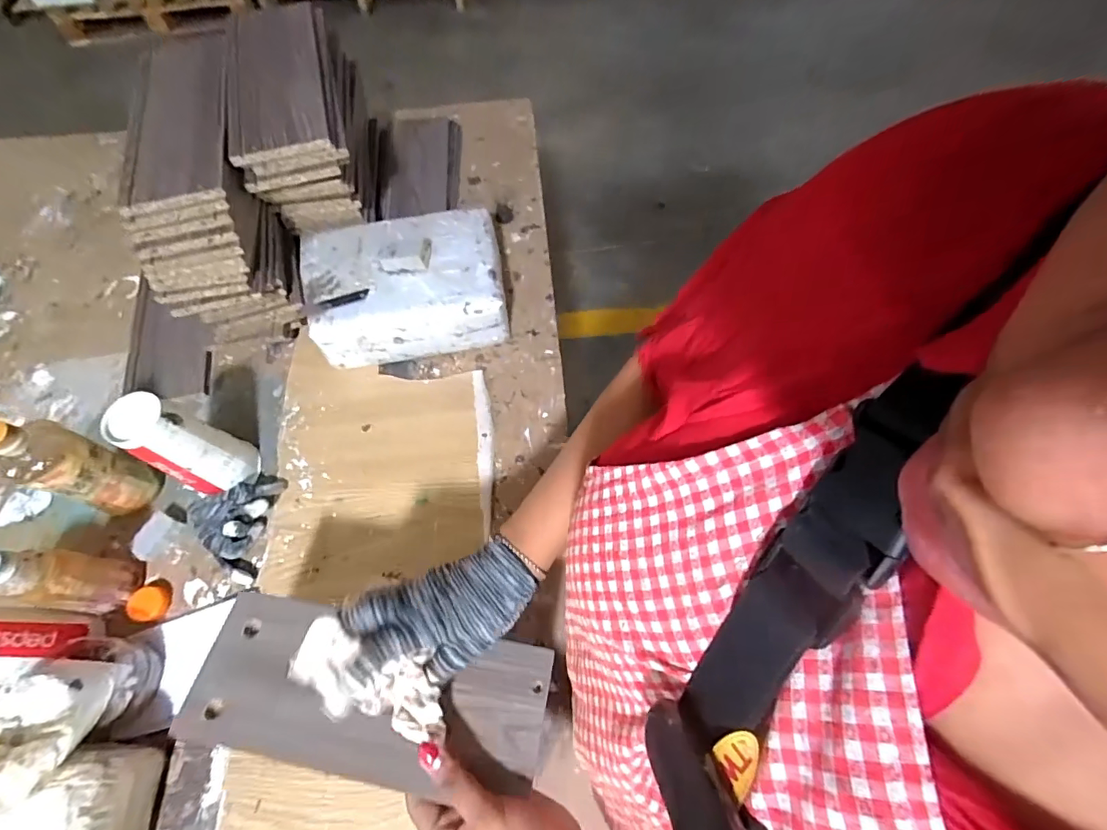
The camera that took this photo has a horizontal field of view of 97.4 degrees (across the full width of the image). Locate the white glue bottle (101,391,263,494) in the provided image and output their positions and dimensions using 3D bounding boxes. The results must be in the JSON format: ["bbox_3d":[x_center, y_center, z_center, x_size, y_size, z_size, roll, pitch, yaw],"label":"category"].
[{"bbox_3d":[-0.442,0.040,0.593,0.071,0.166,0.080,27,69,11],"label":"white glue bottle"}]

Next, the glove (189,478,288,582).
[{"bbox_3d":[-0.421,0.134,0.617,0.114,0.042,0.135,6,66,3],"label":"glove"}]

